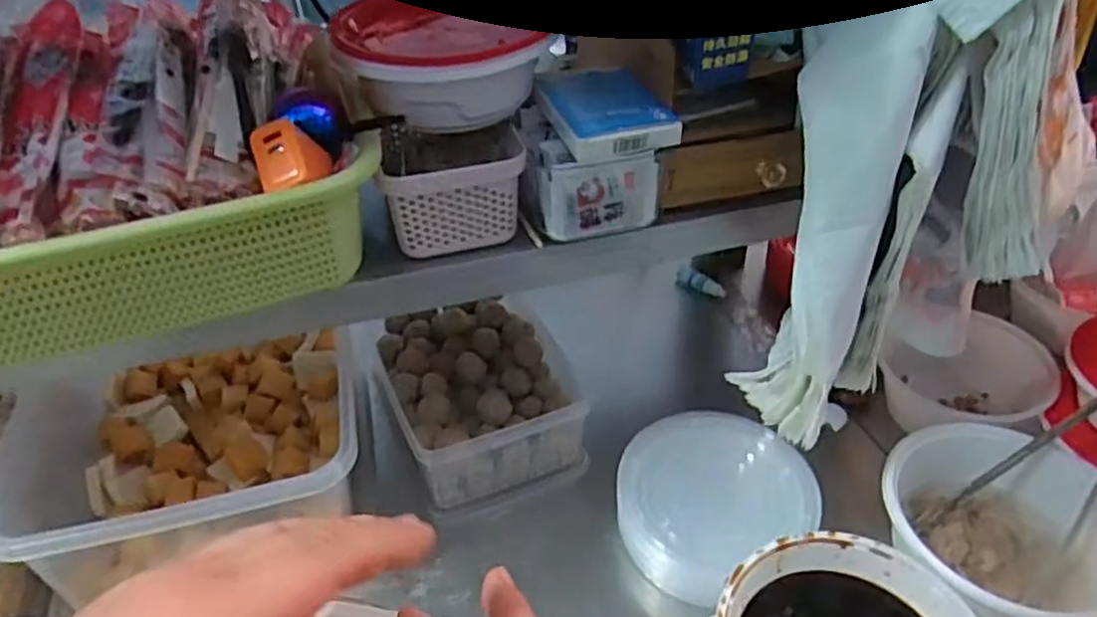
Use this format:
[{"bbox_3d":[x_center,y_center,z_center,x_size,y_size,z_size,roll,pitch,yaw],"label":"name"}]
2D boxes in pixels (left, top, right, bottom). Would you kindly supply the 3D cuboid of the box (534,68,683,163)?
[{"bbox_3d":[0.041,-0.152,0.562,0.084,0.019,0.123,-9,38,-10],"label":"box"}]

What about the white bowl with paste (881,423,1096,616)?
[{"bbox_3d":[0.365,0.180,0.622,0.187,0.091,0.148,1,38,3],"label":"white bowl with paste"}]

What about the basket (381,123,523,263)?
[{"bbox_3d":[-0.069,-0.088,0.549,0.100,0.068,0.085,-8,38,-8],"label":"basket"}]

